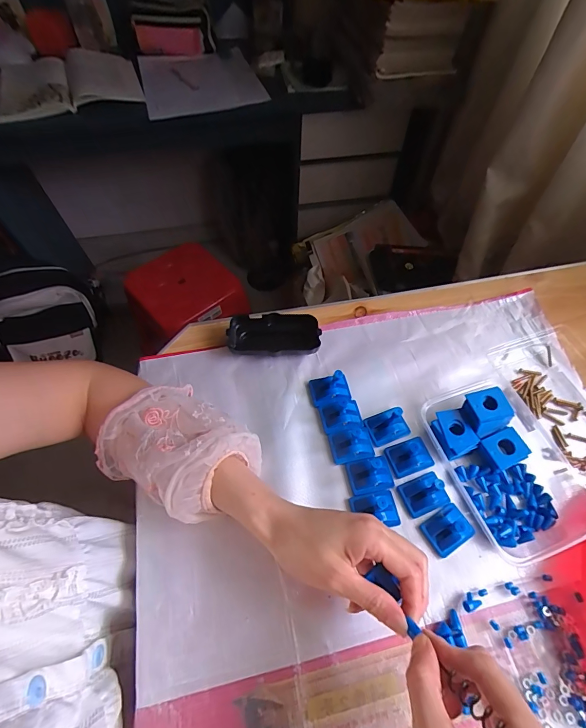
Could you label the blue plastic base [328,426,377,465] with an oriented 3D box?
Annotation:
[{"bbox_3d":[0.064,0.084,0.398,0.046,0.019,0.035,-12,60,-9],"label":"blue plastic base"}]

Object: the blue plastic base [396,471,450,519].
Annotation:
[{"bbox_3d":[0.132,0.129,0.373,0.042,0.022,0.033,-17,61,-12],"label":"blue plastic base"}]

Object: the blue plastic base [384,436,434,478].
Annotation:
[{"bbox_3d":[0.124,0.095,0.392,0.044,0.015,0.033,-15,61,-11],"label":"blue plastic base"}]

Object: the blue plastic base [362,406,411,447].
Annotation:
[{"bbox_3d":[0.105,0.061,0.400,0.043,0.036,0.033,-15,60,-11],"label":"blue plastic base"}]

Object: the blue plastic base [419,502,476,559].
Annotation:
[{"bbox_3d":[0.150,0.159,0.359,0.043,0.017,0.035,-26,63,-17],"label":"blue plastic base"}]

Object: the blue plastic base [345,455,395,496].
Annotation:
[{"bbox_3d":[0.080,0.112,0.382,0.044,0.016,0.034,-12,60,-9],"label":"blue plastic base"}]

